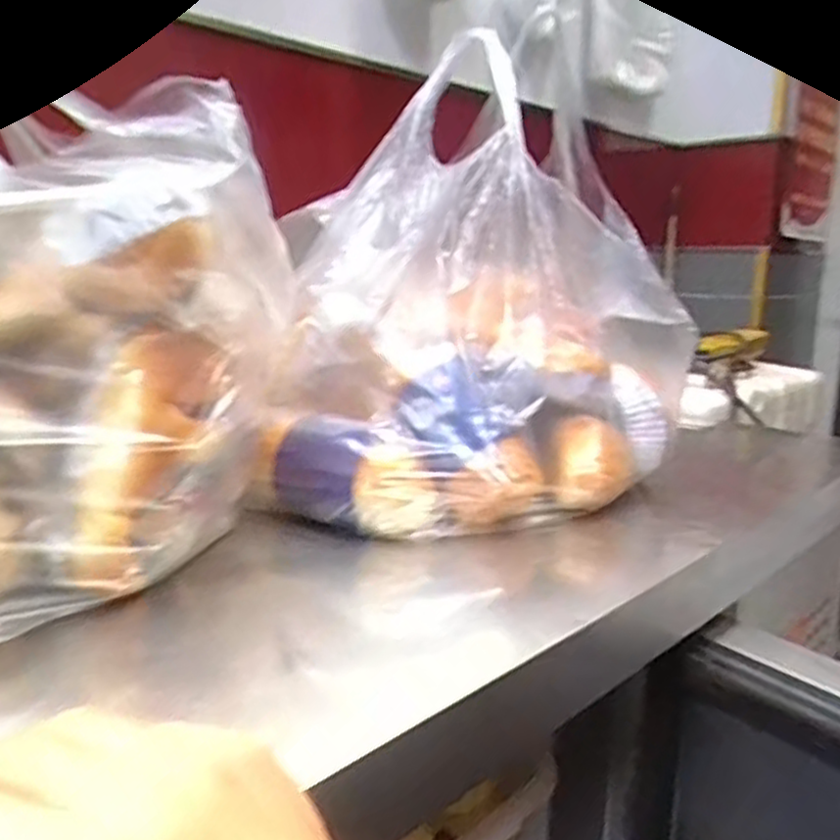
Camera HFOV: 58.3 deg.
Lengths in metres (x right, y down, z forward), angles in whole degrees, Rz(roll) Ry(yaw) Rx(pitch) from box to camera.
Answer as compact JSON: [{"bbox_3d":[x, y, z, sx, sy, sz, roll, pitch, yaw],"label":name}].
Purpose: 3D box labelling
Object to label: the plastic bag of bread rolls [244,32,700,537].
[{"bbox_3d":[0.036,-0.092,0.535,0.284,0.284,0.177,-8,15,-37],"label":"plastic bag of bread rolls"}]

